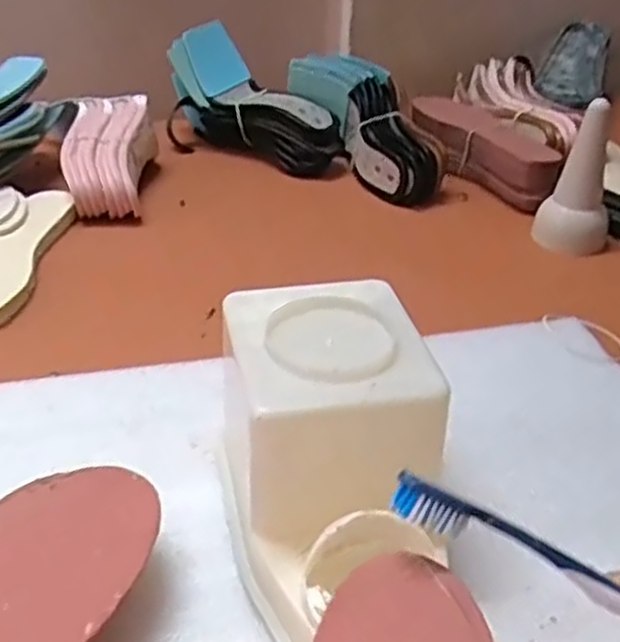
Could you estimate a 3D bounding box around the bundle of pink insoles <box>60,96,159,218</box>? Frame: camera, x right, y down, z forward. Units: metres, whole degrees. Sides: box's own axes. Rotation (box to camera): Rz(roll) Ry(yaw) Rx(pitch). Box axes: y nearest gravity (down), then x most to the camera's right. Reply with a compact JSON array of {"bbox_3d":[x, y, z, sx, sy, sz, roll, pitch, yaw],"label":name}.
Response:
[{"bbox_3d":[-0.201,-0.167,0.790,0.082,0.047,0.171,-1,49,-3],"label":"bundle of pink insoles"}]

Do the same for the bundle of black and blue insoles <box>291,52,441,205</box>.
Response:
[{"bbox_3d":[0.073,-0.211,0.857,0.110,0.067,0.236,-15,55,-23],"label":"bundle of black and blue insoles"}]

